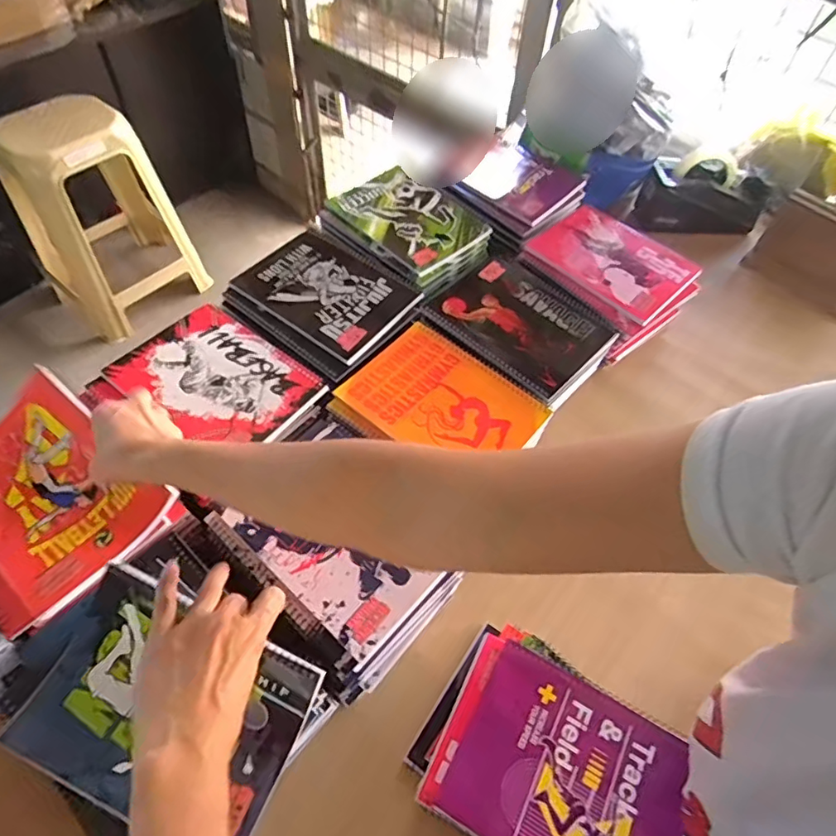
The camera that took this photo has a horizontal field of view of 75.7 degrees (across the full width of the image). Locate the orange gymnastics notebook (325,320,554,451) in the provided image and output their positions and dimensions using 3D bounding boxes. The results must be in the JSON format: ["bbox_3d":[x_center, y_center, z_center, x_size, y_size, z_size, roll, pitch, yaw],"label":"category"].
[{"bbox_3d":[0.026,-0.018,0.589,0.191,0.009,0.160,35,61,18],"label":"orange gymnastics notebook"}]

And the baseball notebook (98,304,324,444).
[{"bbox_3d":[-0.222,-0.048,0.599,0.204,0.012,0.139,33,60,17],"label":"baseball notebook"}]

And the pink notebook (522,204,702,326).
[{"bbox_3d":[0.269,-0.219,0.739,0.151,0.016,0.190,-37,70,-25],"label":"pink notebook"}]

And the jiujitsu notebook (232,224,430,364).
[{"bbox_3d":[-0.111,-0.165,0.683,0.193,0.019,0.162,35,61,18],"label":"jiujitsu notebook"}]

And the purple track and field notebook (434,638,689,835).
[{"bbox_3d":[0.133,0.298,0.441,0.190,0.011,0.145,27,59,13],"label":"purple track and field notebook"}]

